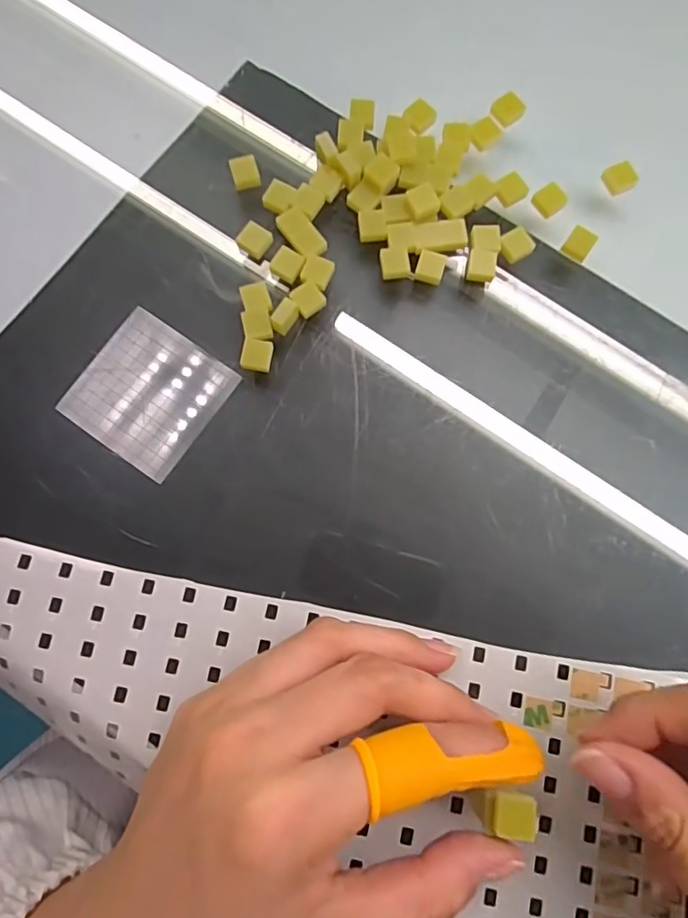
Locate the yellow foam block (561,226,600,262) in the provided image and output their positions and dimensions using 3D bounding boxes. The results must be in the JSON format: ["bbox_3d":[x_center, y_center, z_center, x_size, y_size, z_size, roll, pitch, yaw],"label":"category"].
[{"bbox_3d":[0.092,-0.084,0.221,0.010,0.005,0.011,33,80,5],"label":"yellow foam block"}]

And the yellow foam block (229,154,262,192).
[{"bbox_3d":[-0.039,-0.114,0.224,0.011,0.005,0.012,-16,80,-4],"label":"yellow foam block"}]

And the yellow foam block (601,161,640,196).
[{"bbox_3d":[0.110,-0.112,0.225,0.010,0.006,0.011,-23,80,-5],"label":"yellow foam block"}]

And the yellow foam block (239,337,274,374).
[{"bbox_3d":[-0.032,-0.039,0.210,0.010,0.006,0.012,12,79,1],"label":"yellow foam block"}]

